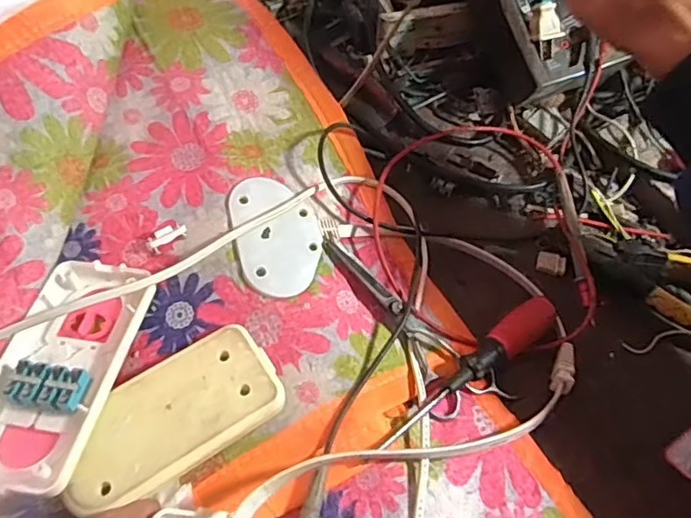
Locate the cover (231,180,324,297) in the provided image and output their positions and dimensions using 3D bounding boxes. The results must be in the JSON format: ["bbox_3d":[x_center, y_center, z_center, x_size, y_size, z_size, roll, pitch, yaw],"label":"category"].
[{"bbox_3d":[-0.042,-0.017,0.350,0.052,0.009,0.080,-13,59,-11],"label":"cover"}]

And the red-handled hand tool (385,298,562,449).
[{"bbox_3d":[0.077,0.065,0.345,0.148,0.026,0.022,-30,64,-20],"label":"red-handled hand tool"}]

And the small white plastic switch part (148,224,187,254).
[{"bbox_3d":[-0.108,-0.014,0.343,0.023,0.007,0.010,-28,63,-19],"label":"small white plastic switch part"}]

